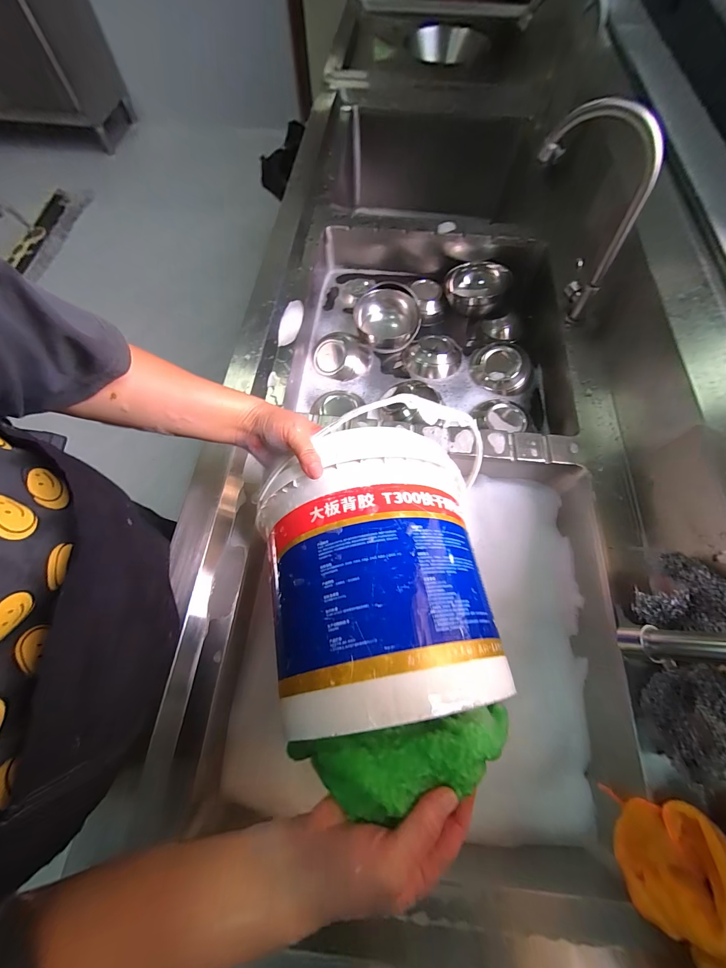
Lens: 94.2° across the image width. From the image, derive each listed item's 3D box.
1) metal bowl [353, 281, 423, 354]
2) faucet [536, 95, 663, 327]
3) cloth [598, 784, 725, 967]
[{"bbox_3d":[0.054,-0.375,0.777,0.145,0.073,0.155,0,67,0],"label":"metal bowl"},{"bbox_3d":[0.339,-0.416,0.544,0.174,0.276,0.053,31,71,12],"label":"faucet"},{"bbox_3d":[0.336,0.401,0.325,0.111,0.118,0.121,-40,73,-15],"label":"cloth"}]

